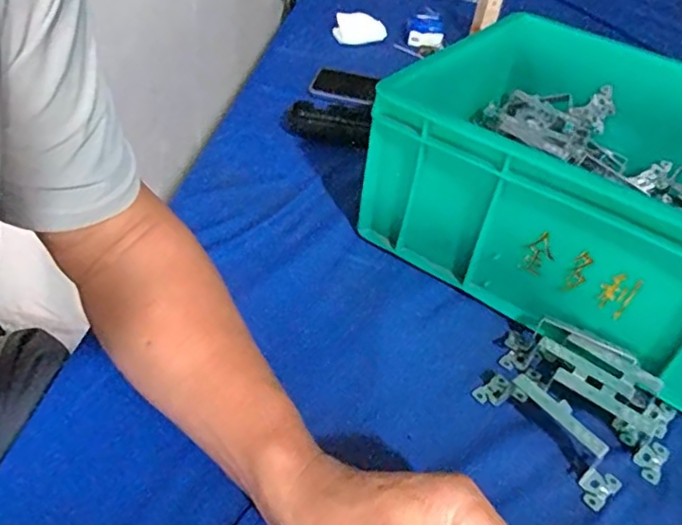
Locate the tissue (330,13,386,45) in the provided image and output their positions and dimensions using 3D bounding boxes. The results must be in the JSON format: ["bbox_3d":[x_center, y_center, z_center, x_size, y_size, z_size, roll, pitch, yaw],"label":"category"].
[{"bbox_3d":[0.028,-0.353,0.880,0.078,0.037,0.030,10,41,3],"label":"tissue"}]

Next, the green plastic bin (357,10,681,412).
[{"bbox_3d":[0.265,-0.060,0.513,0.400,0.139,0.296,29,45,23],"label":"green plastic bin"}]

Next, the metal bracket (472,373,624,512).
[{"bbox_3d":[0.143,0.108,0.392,0.030,0.035,0.106,-23,49,-31],"label":"metal bracket"}]

